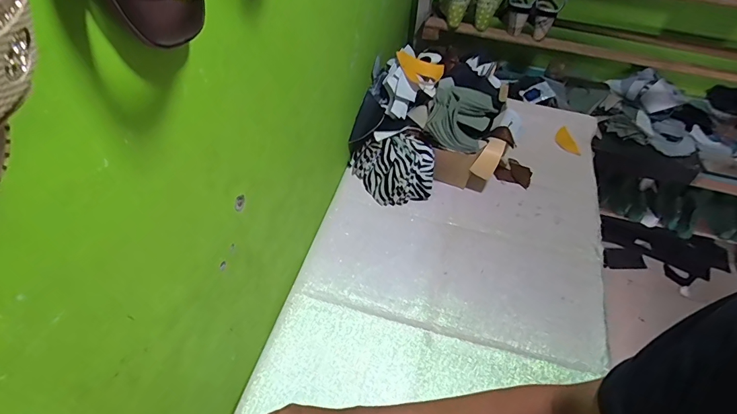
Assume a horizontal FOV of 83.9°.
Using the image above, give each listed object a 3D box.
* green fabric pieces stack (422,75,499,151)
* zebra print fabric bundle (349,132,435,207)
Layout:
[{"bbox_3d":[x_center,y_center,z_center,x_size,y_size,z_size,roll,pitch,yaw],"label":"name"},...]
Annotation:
[{"bbox_3d":[0.220,-0.219,0.952,0.144,0.067,0.197,16,51,10],"label":"green fabric pieces stack"},{"bbox_3d":[0.056,-0.099,0.957,0.136,0.124,0.179,-21,54,-20],"label":"zebra print fabric bundle"}]

